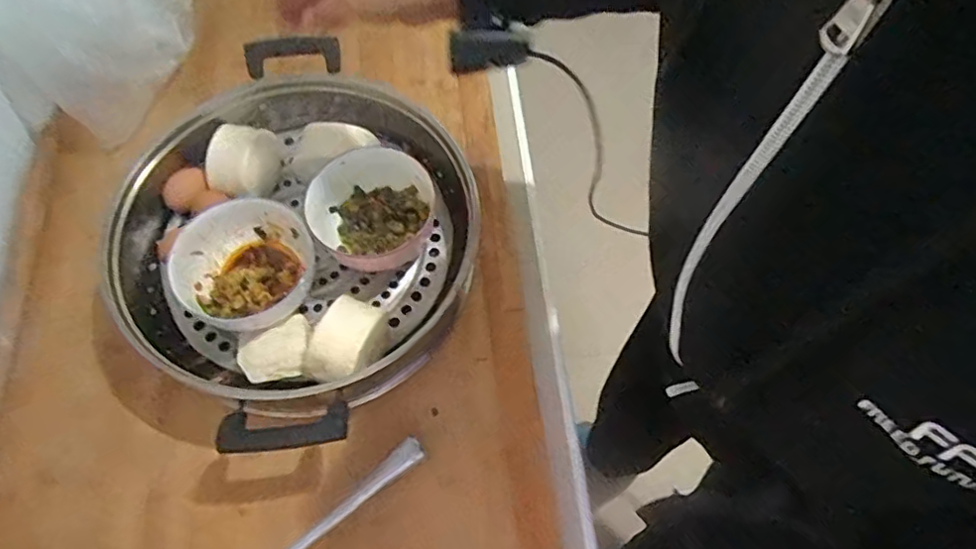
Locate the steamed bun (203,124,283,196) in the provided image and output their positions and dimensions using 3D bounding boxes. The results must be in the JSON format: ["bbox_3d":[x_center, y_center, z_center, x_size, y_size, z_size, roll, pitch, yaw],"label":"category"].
[{"bbox_3d":[-0.277,-0.131,0.683,0.078,0.065,0.073,-1,60,1],"label":"steamed bun"}]

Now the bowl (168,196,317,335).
[{"bbox_3d":[-0.243,-0.005,0.623,0.121,0.079,0.134,36,67,20],"label":"bowl"}]

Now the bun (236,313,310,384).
[{"bbox_3d":[-0.207,0.083,0.605,0.072,0.041,0.055,-29,63,-15],"label":"bun"}]

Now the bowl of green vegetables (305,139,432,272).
[{"bbox_3d":[-0.123,-0.072,0.659,0.130,0.063,0.118,-38,66,-19],"label":"bowl of green vegetables"}]

